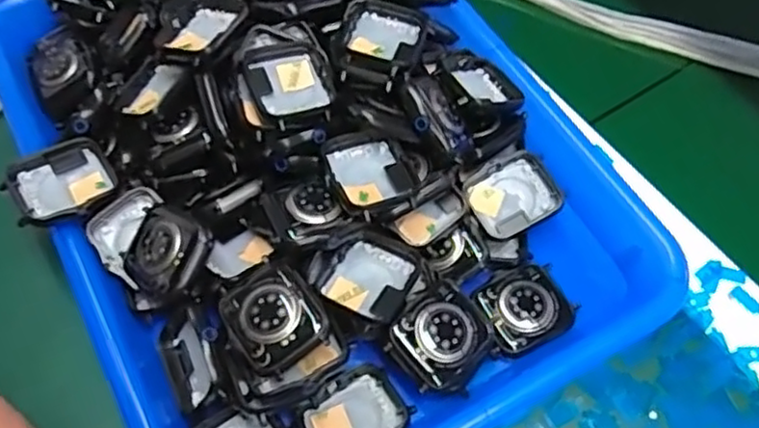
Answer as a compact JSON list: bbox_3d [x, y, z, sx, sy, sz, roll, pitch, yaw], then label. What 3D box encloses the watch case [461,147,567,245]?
[{"bbox_3d":[0.066,-0.009,0.336,0.045,0.009,0.036,-34,76,-5],"label":"watch case"}]

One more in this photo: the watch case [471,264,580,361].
[{"bbox_3d":[0.068,0.042,0.314,0.044,0.006,0.036,-23,62,-15],"label":"watch case"}]

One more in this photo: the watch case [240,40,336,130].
[{"bbox_3d":[-0.042,-0.061,0.323,0.038,0.011,0.046,-18,61,-12],"label":"watch case"}]

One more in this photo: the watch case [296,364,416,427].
[{"bbox_3d":[-0.012,0.086,0.290,0.044,0.014,0.037,-24,63,-16],"label":"watch case"}]

